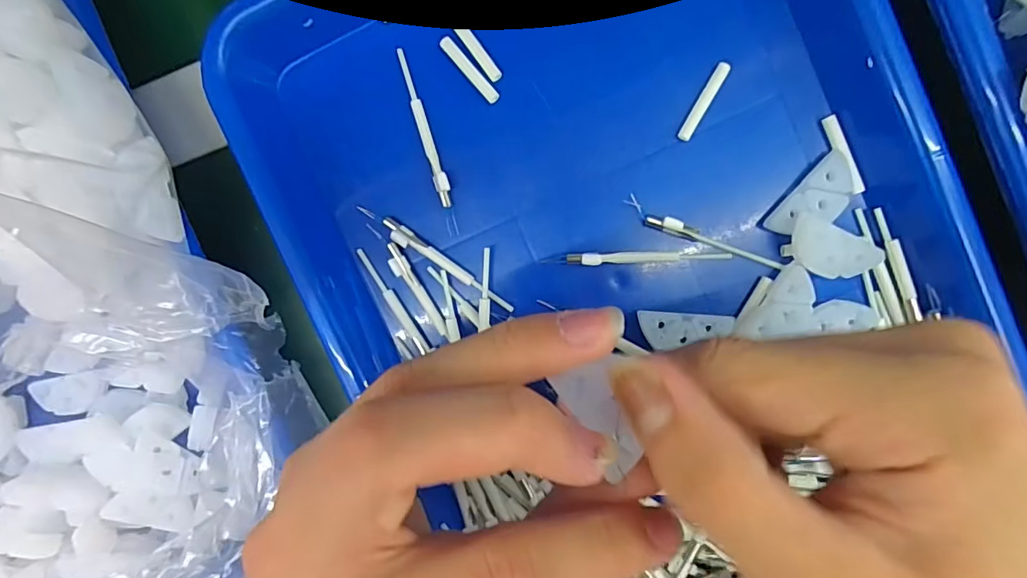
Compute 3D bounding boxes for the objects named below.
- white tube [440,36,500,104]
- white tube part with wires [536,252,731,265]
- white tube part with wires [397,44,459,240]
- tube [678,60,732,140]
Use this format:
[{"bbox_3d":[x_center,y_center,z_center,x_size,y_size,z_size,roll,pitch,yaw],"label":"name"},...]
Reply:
[{"bbox_3d":[-0.019,-0.094,0.218,0.005,0.004,0.034,-41,90,7],"label":"white tube"},{"bbox_3d":[0.053,-0.013,0.219,0.078,0.004,0.005,-1,95,5],"label":"white tube part with wires"},{"bbox_3d":[-0.037,-0.064,0.223,0.006,0.004,0.080,-18,93,7],"label":"white tube part with wires"},{"bbox_3d":[0.080,-0.078,0.213,0.006,0.004,0.034,29,97,2],"label":"tube"}]

